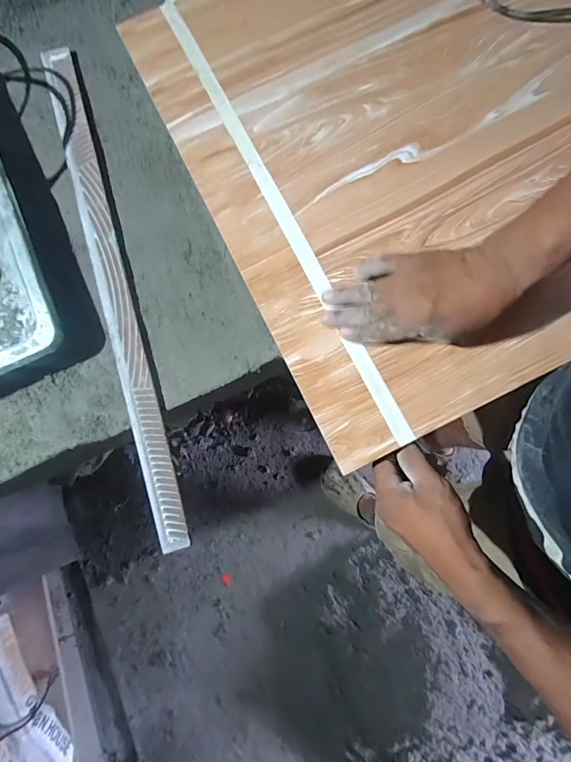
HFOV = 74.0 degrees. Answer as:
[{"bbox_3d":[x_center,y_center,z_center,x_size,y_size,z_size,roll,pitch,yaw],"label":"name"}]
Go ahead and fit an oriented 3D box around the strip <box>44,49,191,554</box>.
[{"bbox_3d":[-0.191,-0.114,0.410,0.037,0.007,0.571,-17,81,-3],"label":"strip"}]

